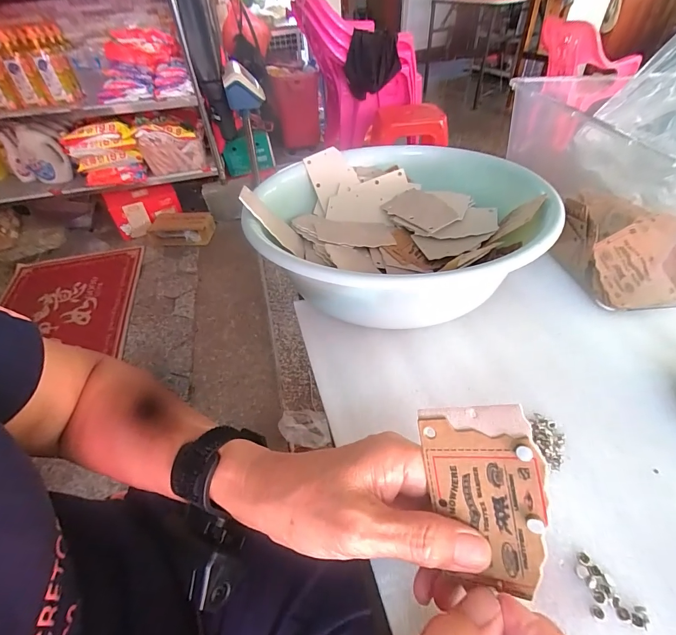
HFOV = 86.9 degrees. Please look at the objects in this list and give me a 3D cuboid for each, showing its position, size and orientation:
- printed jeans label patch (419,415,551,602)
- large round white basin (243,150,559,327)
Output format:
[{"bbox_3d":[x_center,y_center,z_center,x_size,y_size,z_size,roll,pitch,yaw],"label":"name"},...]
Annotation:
[{"bbox_3d":[0.070,0.089,0.172,0.053,0.006,0.075,-10,79,28],"label":"printed jeans label patch"},{"bbox_3d":[0.056,-0.106,0.382,0.289,0.085,0.299,-6,46,-2],"label":"large round white basin"}]

